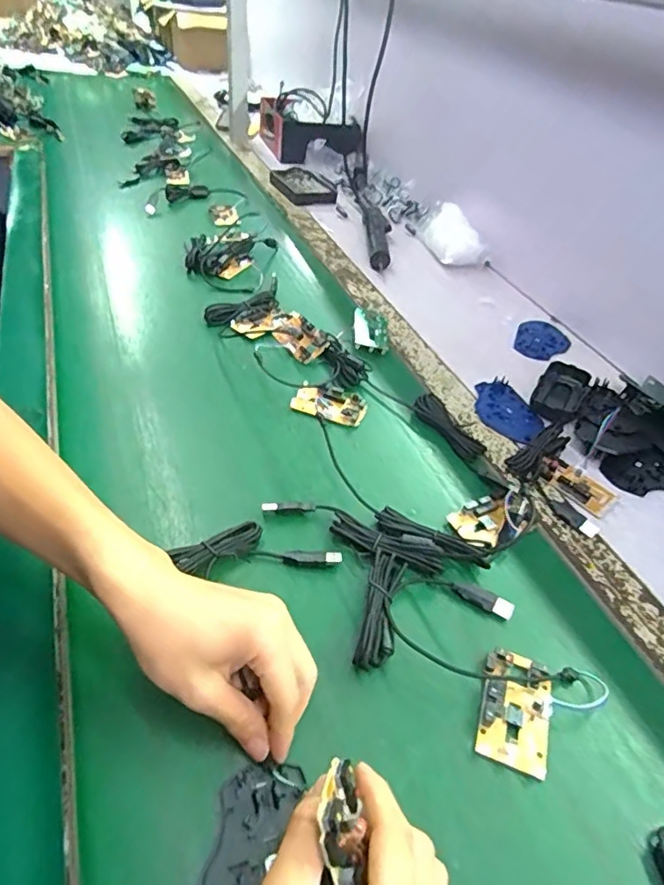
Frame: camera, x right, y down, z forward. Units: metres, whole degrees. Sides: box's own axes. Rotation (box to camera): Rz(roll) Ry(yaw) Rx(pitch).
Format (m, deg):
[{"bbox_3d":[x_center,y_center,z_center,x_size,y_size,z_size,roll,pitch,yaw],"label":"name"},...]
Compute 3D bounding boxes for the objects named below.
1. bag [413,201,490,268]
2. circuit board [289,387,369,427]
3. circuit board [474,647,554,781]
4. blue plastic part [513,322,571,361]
[{"bbox_3d":[0.197,-0.361,0.938,0.075,0.058,0.168,-14,46,-22],"label":"bag"},{"bbox_3d":[-0.002,-0.042,0.595,0.078,0.013,0.044,17,43,11],"label":"circuit board"},{"bbox_3d":[0.125,0.179,0.369,0.045,0.019,0.075,19,43,12],"label":"circuit board"},{"bbox_3d":[0.295,-0.141,0.764,0.073,0.008,0.094,20,43,13],"label":"blue plastic part"}]

